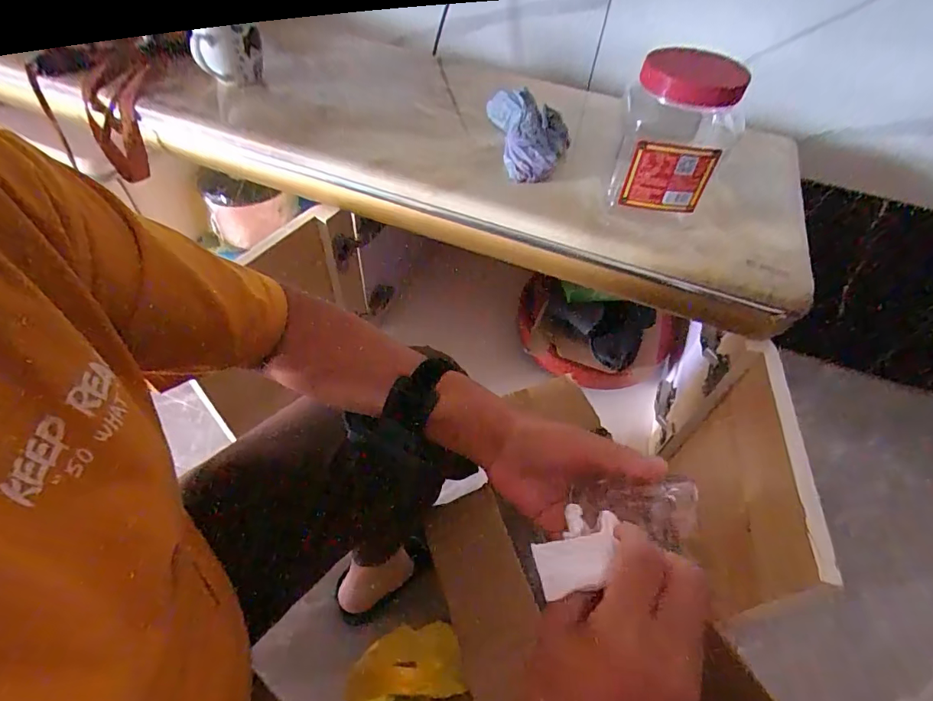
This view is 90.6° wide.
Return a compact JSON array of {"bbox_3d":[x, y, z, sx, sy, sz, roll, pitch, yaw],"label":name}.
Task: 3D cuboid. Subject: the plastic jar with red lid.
[{"bbox_3d":[0.222,-0.225,0.496,0.112,0.143,0.104,3,50,-3],"label":"plastic jar with red lid"}]

